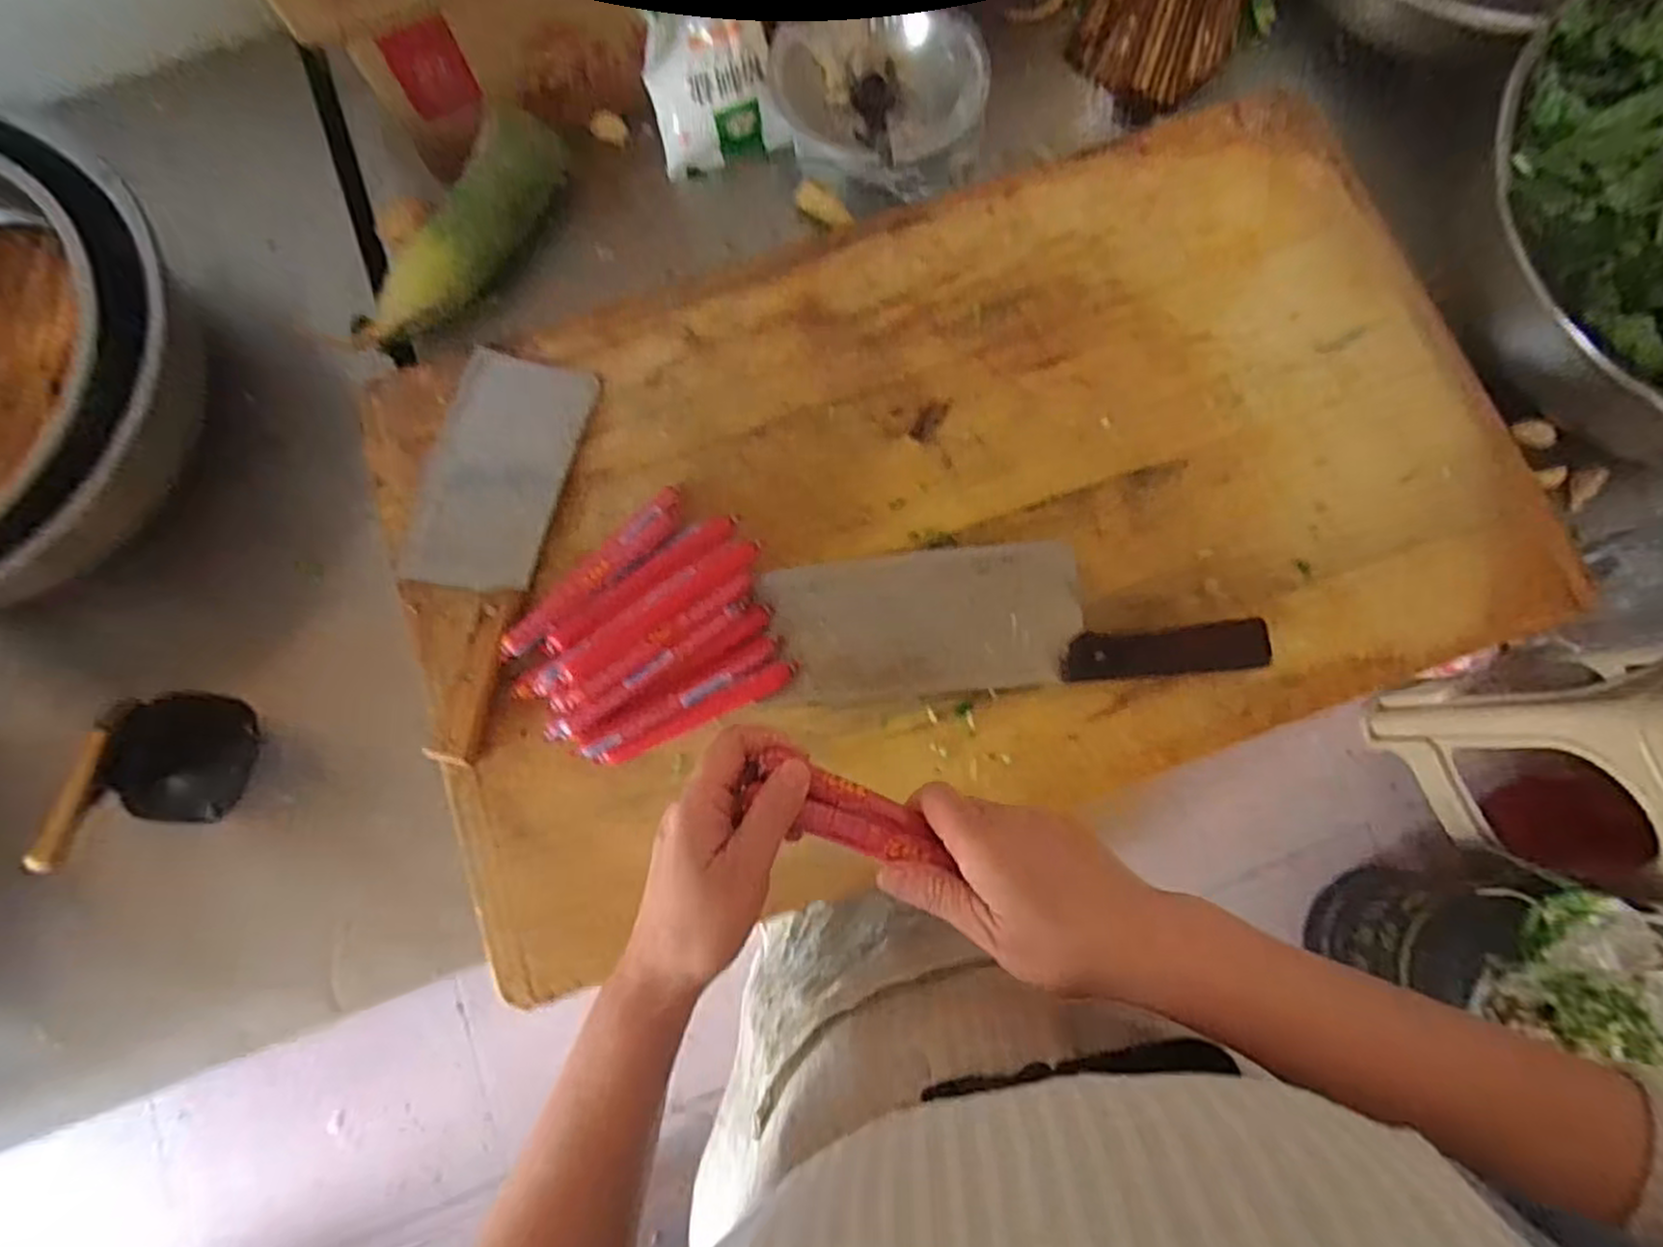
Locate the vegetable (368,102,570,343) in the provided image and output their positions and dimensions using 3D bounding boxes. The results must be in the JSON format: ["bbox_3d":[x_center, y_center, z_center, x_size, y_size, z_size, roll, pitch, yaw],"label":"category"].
[{"bbox_3d":[-0.277,-0.308,0.586,0.056,0.049,0.220,24,80,5],"label":"vegetable"}]

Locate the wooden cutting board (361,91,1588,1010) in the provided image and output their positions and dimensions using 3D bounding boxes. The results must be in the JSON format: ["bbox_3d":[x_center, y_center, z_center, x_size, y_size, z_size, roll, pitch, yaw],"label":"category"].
[{"bbox_3d":[0.086,-0.091,0.520,0.753,0.041,0.439,-20,78,-5],"label":"wooden cutting board"}]

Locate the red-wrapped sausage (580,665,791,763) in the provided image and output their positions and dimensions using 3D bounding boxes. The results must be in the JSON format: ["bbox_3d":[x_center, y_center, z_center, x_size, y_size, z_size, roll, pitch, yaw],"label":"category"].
[{"bbox_3d":[-0.086,0.054,0.470,0.131,0.019,0.021,-26,78,-6],"label":"red-wrapped sausage"}]

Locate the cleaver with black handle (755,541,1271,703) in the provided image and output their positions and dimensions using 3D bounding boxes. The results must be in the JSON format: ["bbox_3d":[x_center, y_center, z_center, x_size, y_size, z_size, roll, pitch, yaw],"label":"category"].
[{"bbox_3d":[0.112,-0.006,0.487,0.304,0.021,0.093,-4,76,-1],"label":"cleaver with black handle"}]

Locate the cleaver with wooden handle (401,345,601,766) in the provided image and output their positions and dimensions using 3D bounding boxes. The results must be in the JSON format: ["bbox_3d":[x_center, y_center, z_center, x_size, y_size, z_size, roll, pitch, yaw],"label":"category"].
[{"bbox_3d":[-0.232,-0.053,0.486,0.089,0.015,0.264,12,77,3],"label":"cleaver with wooden handle"}]

